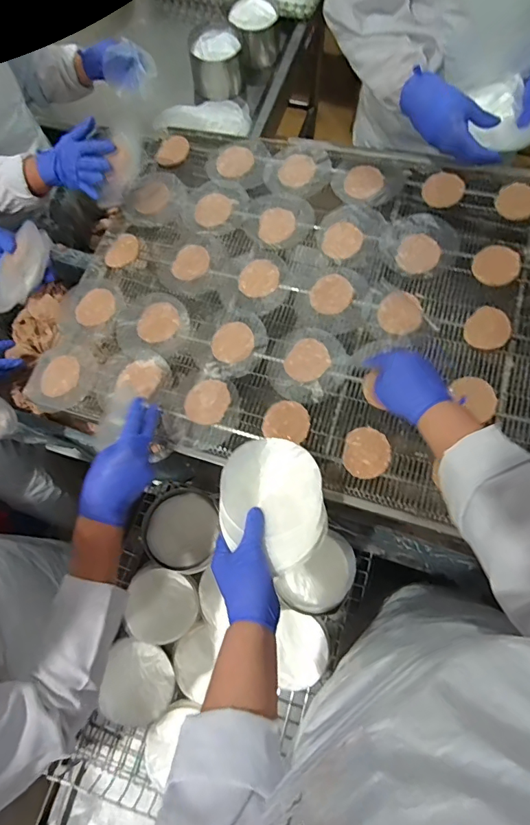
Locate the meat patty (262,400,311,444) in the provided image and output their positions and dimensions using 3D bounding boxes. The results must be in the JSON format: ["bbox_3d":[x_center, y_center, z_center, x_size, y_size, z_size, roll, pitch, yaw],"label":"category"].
[{"bbox_3d":[0.033,0.011,0.641,0.067,0.009,0.060,12,73,5],"label":"meat patty"}]

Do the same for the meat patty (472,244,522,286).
[{"bbox_3d":[0.365,-0.232,0.686,0.071,0.007,0.067,0,72,1],"label":"meat patty"}]

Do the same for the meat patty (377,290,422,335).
[{"bbox_3d":[0.208,-0.154,0.675,0.064,0.005,0.071,9,72,4],"label":"meat patty"}]

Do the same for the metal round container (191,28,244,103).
[{"bbox_3d":[-0.126,-0.910,1.140,0.132,0.088,0.149,-2,72,0],"label":"metal round container"}]

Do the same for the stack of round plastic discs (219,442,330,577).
[{"bbox_3d":[0.007,0.104,0.525,0.120,0.032,0.151,-6,72,-1],"label":"stack of round plastic discs"}]

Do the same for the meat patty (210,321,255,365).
[{"bbox_3d":[-0.051,-0.112,0.694,0.067,0.004,0.069,0,72,1],"label":"meat patty"}]

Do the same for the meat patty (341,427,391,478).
[{"bbox_3d":[0.143,0.056,0.611,0.062,0.013,0.068,0,72,1],"label":"meat patty"}]

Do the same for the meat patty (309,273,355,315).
[{"bbox_3d":[0.106,-0.189,0.703,0.068,0.011,0.067,0,72,1],"label":"meat patty"}]

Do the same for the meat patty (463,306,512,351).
[{"bbox_3d":[0.333,-0.125,0.652,0.061,0.007,0.073,43,77,13],"label":"meat patty"}]

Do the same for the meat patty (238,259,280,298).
[{"bbox_3d":[-0.011,-0.223,0.727,0.066,0.013,0.070,0,72,1],"label":"meat patty"}]

